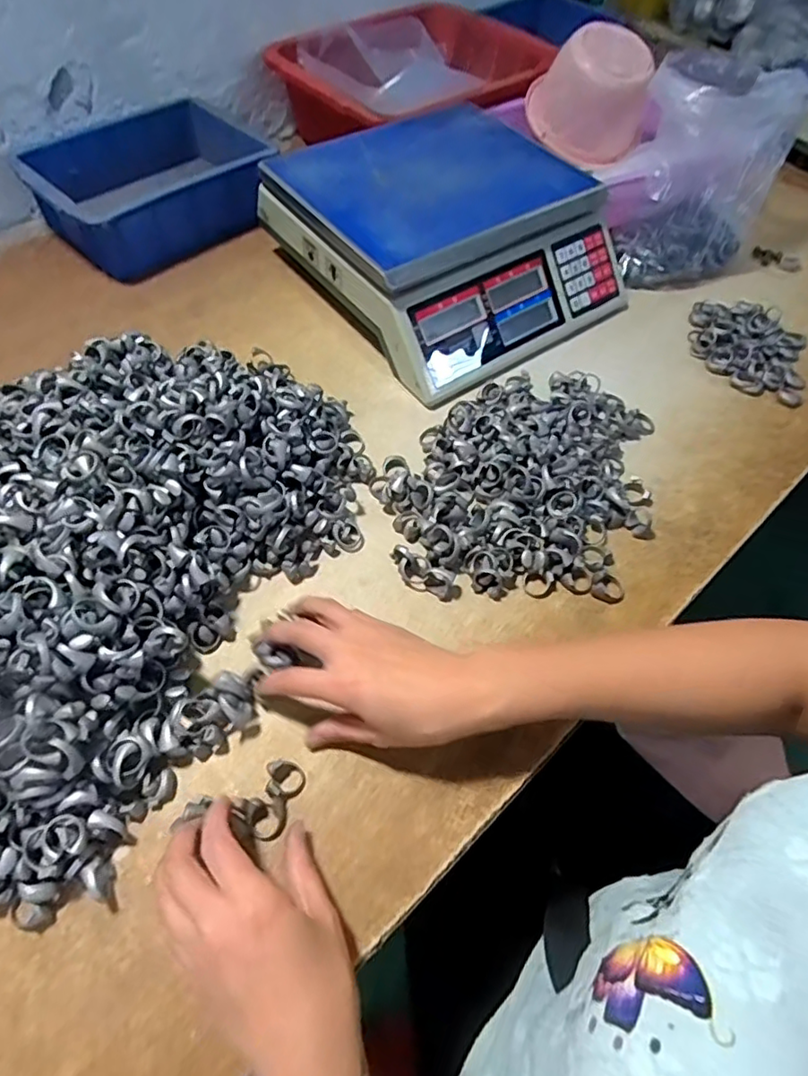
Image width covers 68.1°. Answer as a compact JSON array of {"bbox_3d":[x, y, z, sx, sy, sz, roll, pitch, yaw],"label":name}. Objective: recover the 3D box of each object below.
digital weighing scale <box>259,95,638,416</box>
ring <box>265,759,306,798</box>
[{"bbox_3d":[0.046,-0.322,0.625,0.287,0.099,0.296,-32,65,-21],"label":"digital weighing scale"},{"bbox_3d":[-0.074,0.151,0.377,0.024,0.005,0.022,1,73,-16],"label":"ring"}]

